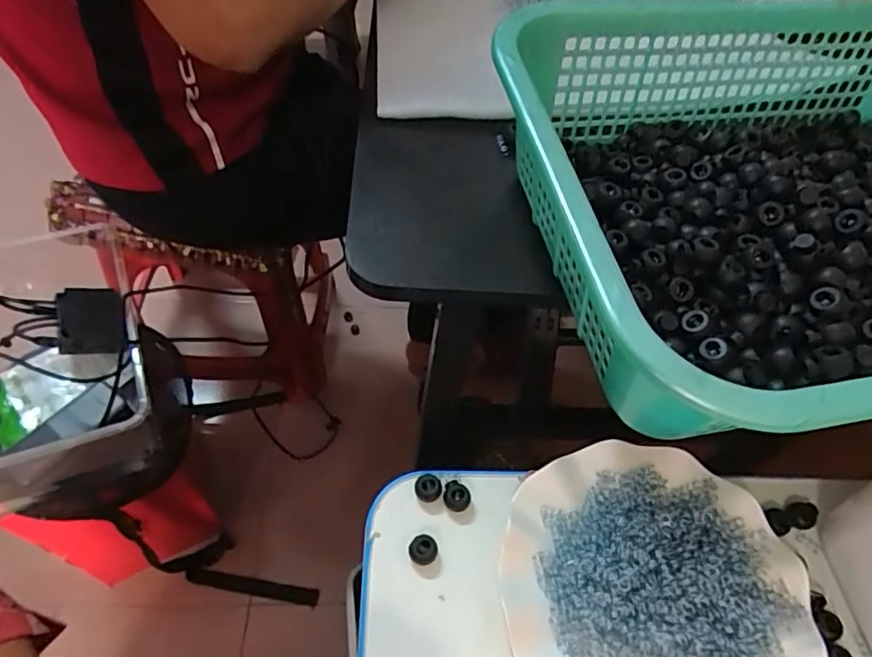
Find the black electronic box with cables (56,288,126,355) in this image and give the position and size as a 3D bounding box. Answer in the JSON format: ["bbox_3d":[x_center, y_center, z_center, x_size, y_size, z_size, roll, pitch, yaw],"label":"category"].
[{"bbox_3d":[-0.451,-0.010,0.759,0.074,0.018,0.085,-3,85,-34],"label":"black electronic box with cables"}]

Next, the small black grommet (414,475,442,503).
[{"bbox_3d":[-0.005,0.106,0.384,0.018,0.009,0.017,3,56,-4],"label":"small black grommet"}]

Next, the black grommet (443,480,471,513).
[{"bbox_3d":[0.014,0.111,0.383,0.017,0.011,0.017,3,56,-4],"label":"black grommet"}]

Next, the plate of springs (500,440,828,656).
[{"bbox_3d":[0.131,0.155,0.343,0.178,0.024,0.177,3,56,-4],"label":"plate of springs"}]

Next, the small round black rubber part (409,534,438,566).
[{"bbox_3d":[-0.008,0.139,0.363,0.017,0.010,0.017,3,56,-4],"label":"small round black rubber part"}]

